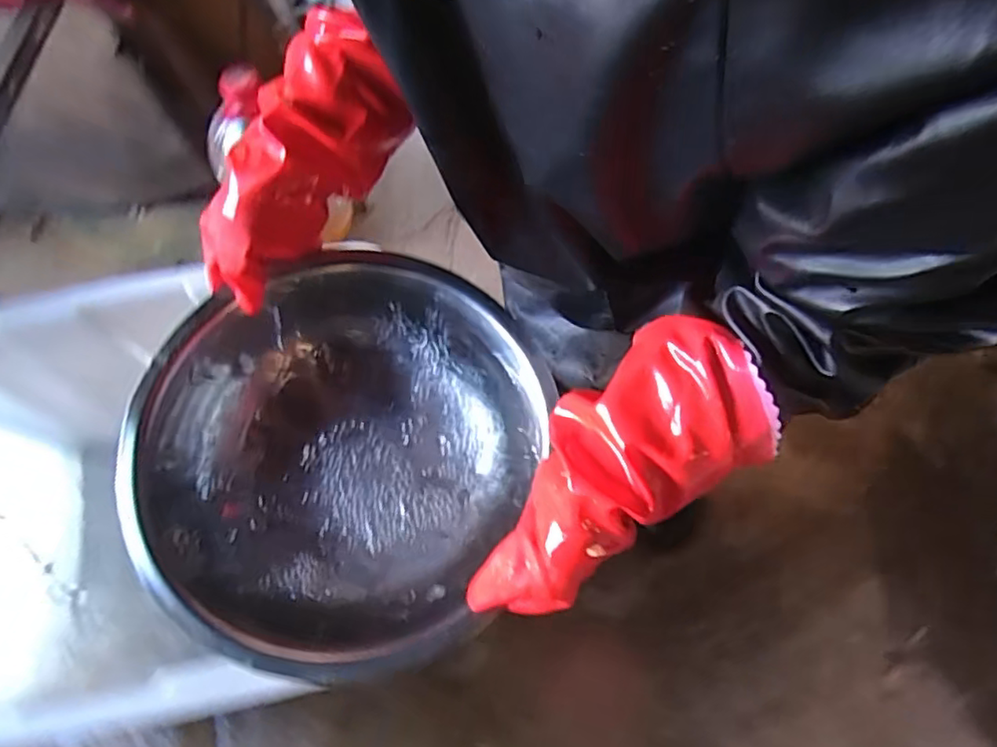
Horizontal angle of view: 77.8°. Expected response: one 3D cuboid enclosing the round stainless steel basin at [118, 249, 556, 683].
[{"bbox_3d":[-0.129,0.058,0.514,0.318,0.105,0.334,28,65,4],"label":"round stainless steel basin"}]

